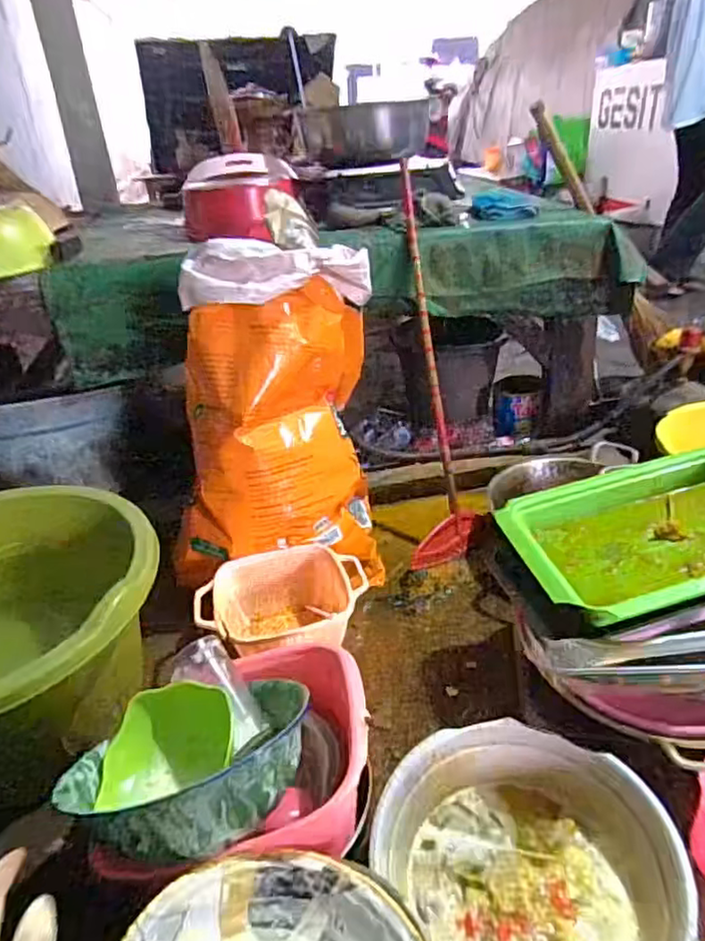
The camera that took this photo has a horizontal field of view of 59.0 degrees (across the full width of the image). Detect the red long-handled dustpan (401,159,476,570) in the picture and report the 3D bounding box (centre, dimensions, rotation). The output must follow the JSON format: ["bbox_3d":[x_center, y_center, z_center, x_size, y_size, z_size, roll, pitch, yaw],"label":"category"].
[{"bbox_3d":[0.164,-0.224,1.334,0.145,0.832,0.121,-5,-3,-1],"label":"red long-handled dustpan"}]

